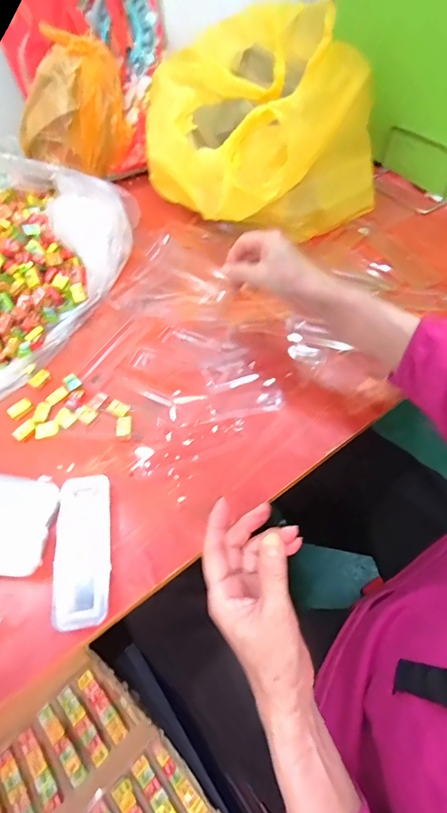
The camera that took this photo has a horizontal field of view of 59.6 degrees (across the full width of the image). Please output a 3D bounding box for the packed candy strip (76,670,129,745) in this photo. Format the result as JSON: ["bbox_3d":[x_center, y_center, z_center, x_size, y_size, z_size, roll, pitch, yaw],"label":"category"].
[{"bbox_3d":[-0.203,0.501,0.653,0.028,0.005,0.119,-41,64,-21],"label":"packed candy strip"}]

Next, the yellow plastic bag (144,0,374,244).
[{"bbox_3d":[0.061,-0.410,0.599,0.352,0.213,0.277,-26,59,-13],"label":"yellow plastic bag"}]

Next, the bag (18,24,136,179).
[{"bbox_3d":[-0.270,-0.522,0.694,0.198,0.169,0.131,-17,58,-8],"label":"bag"}]

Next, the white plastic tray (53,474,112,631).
[{"bbox_3d":[-0.138,0.138,0.386,0.051,0.016,0.142,-10,57,-3],"label":"white plastic tray"}]

